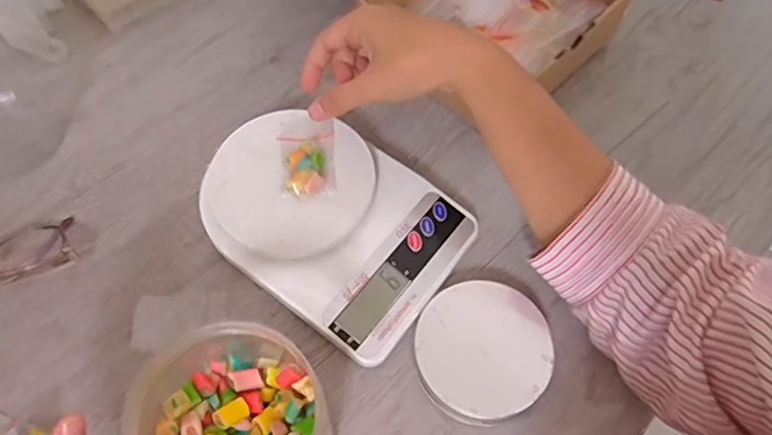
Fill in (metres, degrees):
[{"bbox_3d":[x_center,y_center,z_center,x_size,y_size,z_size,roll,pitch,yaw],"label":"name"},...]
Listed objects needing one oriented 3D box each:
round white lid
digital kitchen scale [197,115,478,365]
[{"bbox_3d":[0.061,0.084,0.365,0.084,0.016,0.083,0,62,-1],"label":"round white lid"},{"bbox_3d":[-0.039,0.002,0.392,0.172,0.044,0.126,32,66,15],"label":"digital kitchen scale"}]

